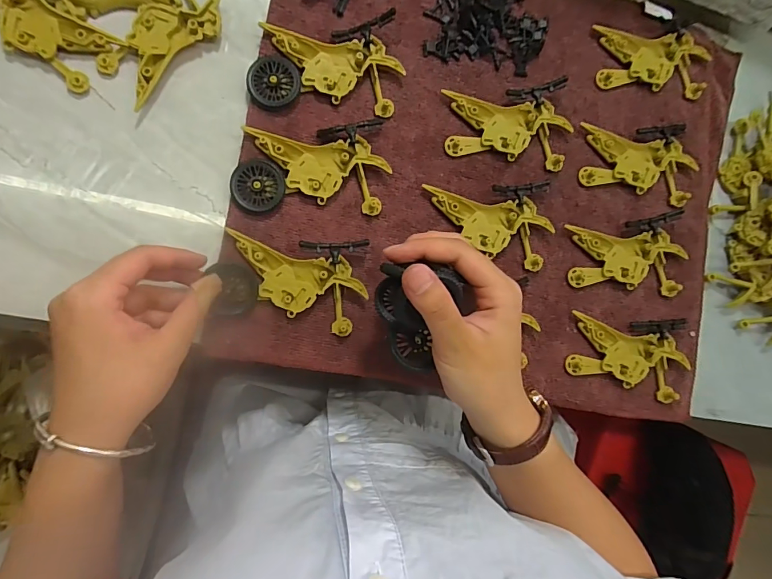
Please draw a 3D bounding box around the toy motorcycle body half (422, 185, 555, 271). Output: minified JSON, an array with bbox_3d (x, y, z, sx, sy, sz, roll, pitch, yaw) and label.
[{"bbox_3d":[0.079,-0.053,0.335,0.100,0.009,0.052,18,86,-8],"label":"toy motorcycle body half"}]

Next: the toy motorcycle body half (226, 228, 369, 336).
[{"bbox_3d":[-0.060,-0.002,0.310,0.089,0.009,0.068,0,88,-9],"label":"toy motorcycle body half"}]

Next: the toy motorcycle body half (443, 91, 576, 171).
[{"bbox_3d":[0.095,-0.125,0.339,0.100,0.010,0.047,6,87,-9],"label":"toy motorcycle body half"}]

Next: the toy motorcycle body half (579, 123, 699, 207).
[{"bbox_3d":[0.210,-0.104,0.357,0.096,0.013,0.065,-4,89,-9],"label":"toy motorcycle body half"}]

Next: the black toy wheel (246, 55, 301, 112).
[{"bbox_3d":[-0.081,-0.149,0.312,0.036,0.010,0.036,0,88,-9],"label":"black toy wheel"}]

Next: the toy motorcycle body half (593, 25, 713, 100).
[{"bbox_3d":[0.224,-0.191,0.362,0.100,0.010,0.047,2,88,-9],"label":"toy motorcycle body half"}]

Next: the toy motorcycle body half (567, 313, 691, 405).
[{"bbox_3d":[0.195,0.056,0.348,0.096,0.011,0.048,17,86,-8],"label":"toy motorcycle body half"}]

